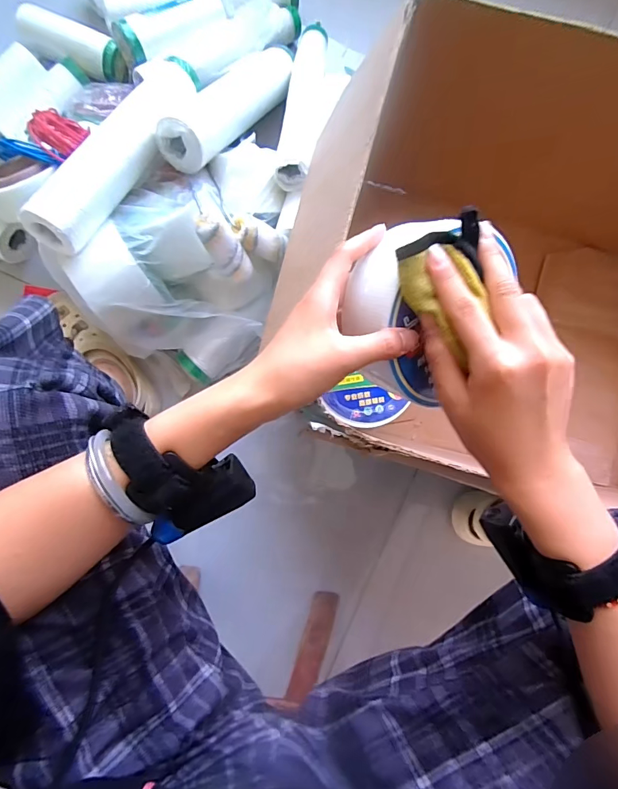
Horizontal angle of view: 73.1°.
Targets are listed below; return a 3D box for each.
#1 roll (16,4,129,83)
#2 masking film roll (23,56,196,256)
[{"bbox_3d":[-0.392,-0.580,0.702,0.193,0.049,0.062,24,87,-1],"label":"roll"},{"bbox_3d":[-0.244,-0.324,0.549,0.065,0.051,0.326,23,69,-1],"label":"masking film roll"}]

